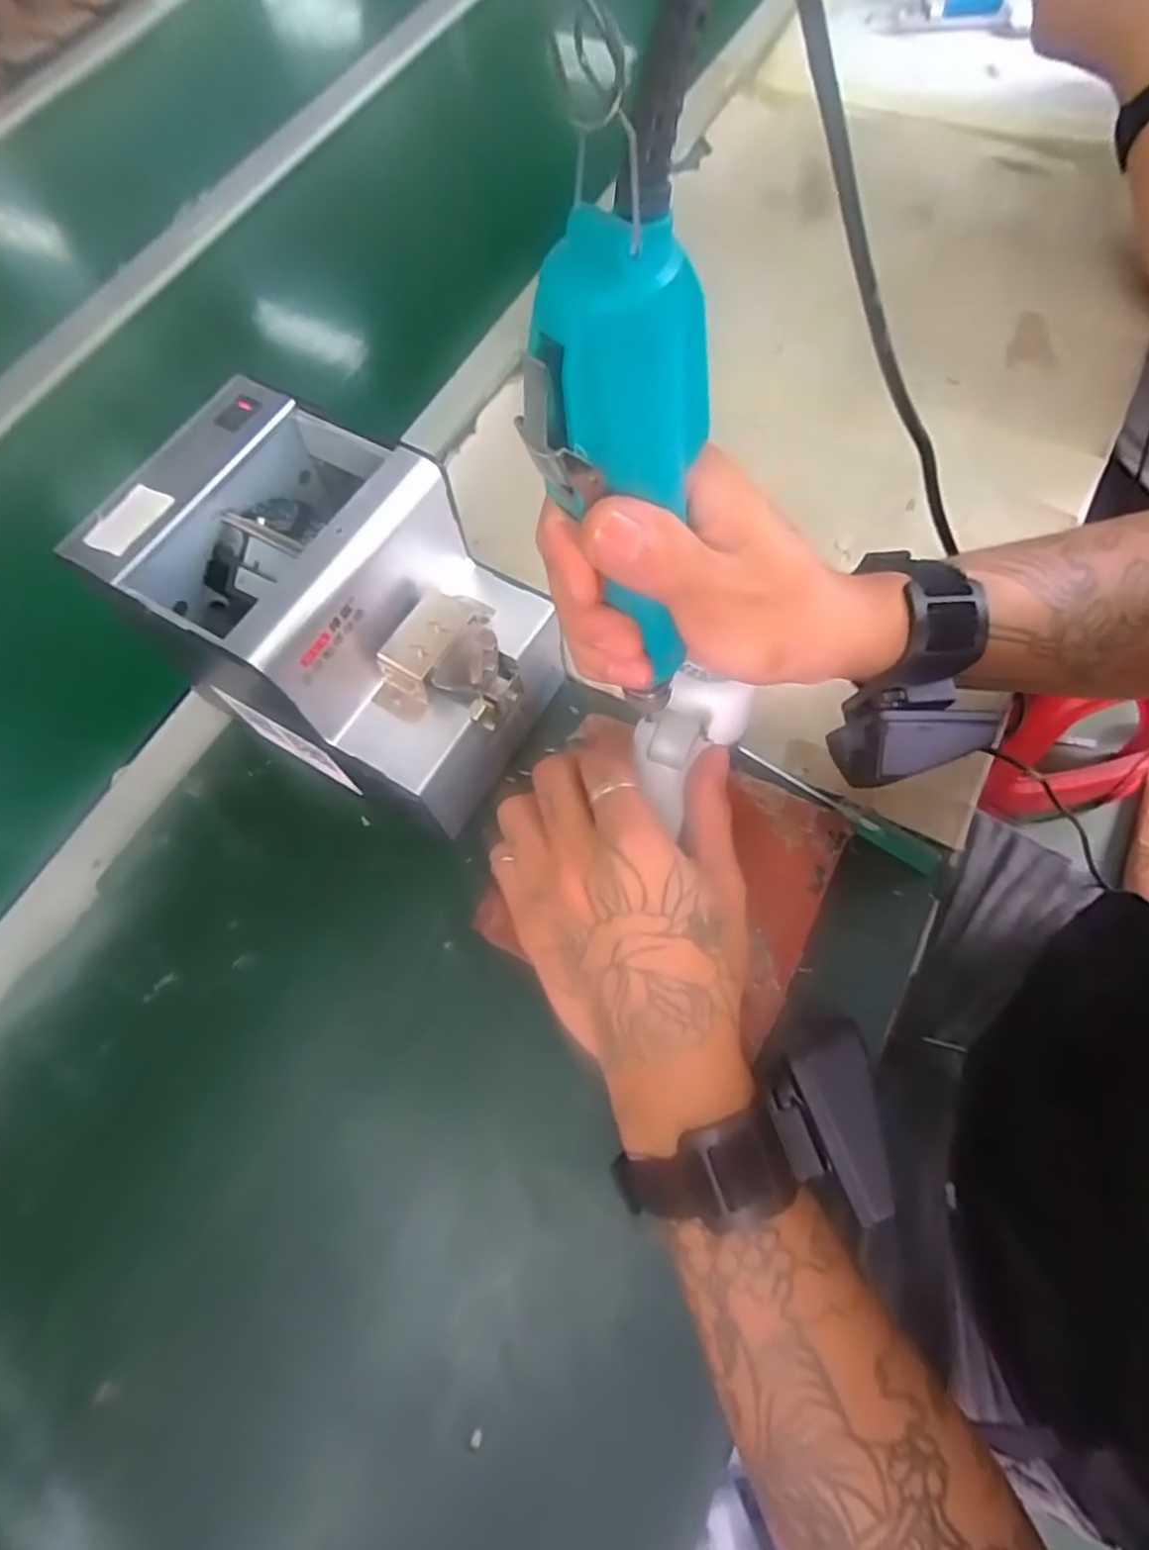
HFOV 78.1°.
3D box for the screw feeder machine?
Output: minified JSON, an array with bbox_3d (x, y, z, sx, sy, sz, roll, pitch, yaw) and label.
[{"bbox_3d":[-0.111,-0.074,0.361,0.171,0.143,0.124,29,73,15],"label":"screw feeder machine"}]

